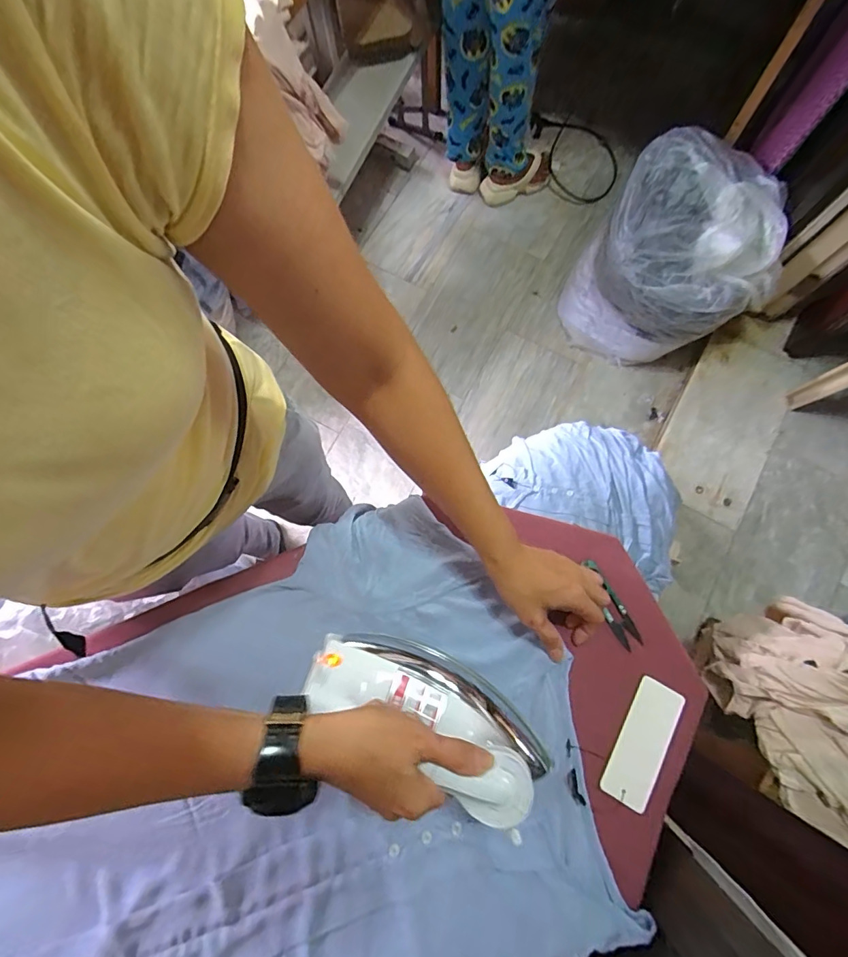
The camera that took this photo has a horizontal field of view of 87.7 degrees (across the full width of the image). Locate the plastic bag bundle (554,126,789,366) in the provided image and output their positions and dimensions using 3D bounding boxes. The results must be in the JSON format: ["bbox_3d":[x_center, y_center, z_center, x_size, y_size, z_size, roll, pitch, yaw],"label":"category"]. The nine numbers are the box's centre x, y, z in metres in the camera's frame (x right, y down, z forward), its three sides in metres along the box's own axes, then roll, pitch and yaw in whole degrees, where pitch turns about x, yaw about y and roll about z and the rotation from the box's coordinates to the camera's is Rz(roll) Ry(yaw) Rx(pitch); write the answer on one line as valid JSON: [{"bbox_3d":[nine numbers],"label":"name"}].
[{"bbox_3d":[0.720,-0.637,1.304,0.500,0.389,0.469,20,78,6],"label":"plastic bag bundle"}]

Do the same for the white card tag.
[{"bbox_3d":[0.226,0.271,0.455,0.047,0.004,0.121,28,75,14],"label":"white card tag"}]

